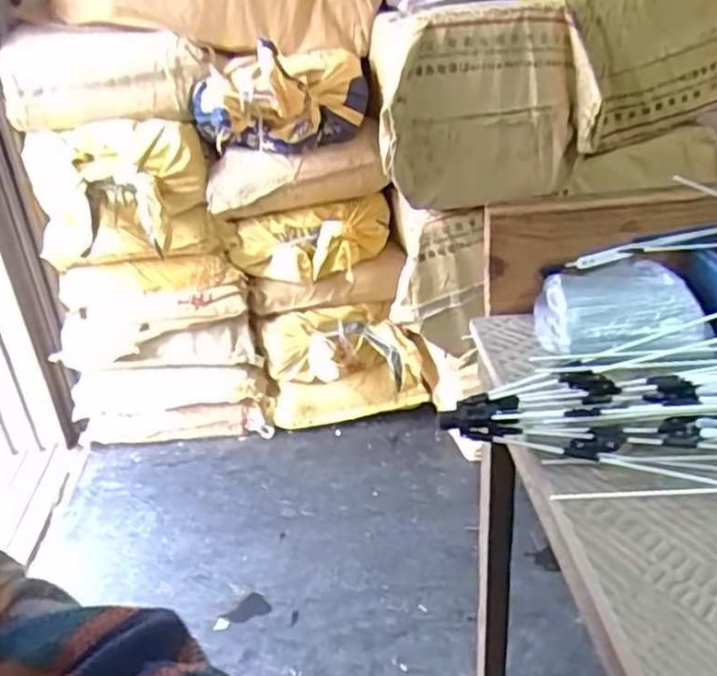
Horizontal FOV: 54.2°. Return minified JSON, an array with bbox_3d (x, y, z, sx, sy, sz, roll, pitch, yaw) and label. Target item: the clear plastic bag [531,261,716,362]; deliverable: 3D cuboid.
[{"bbox_3d":[0.202,-0.022,0.546,0.121,0.036,0.097,3,30,13],"label":"clear plastic bag"}]

